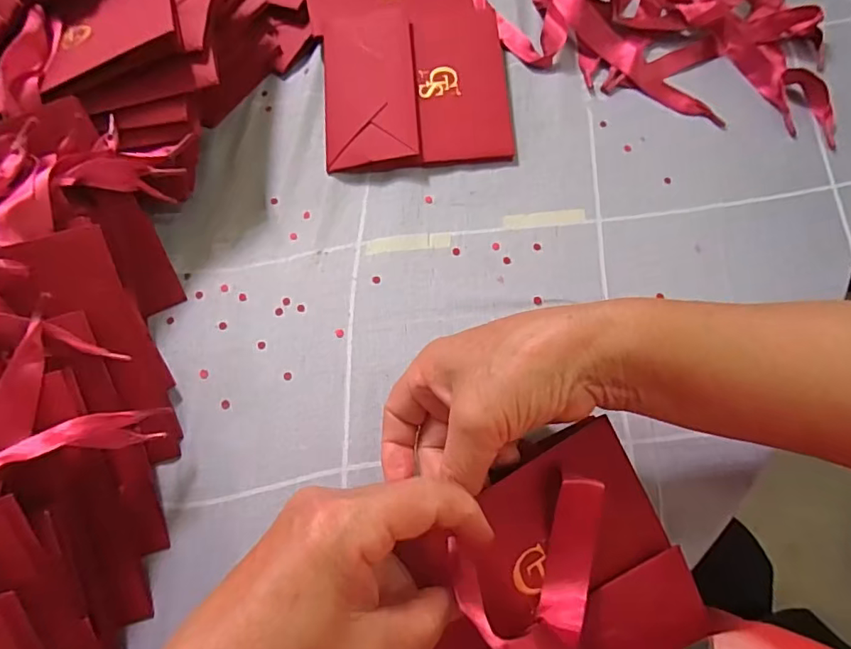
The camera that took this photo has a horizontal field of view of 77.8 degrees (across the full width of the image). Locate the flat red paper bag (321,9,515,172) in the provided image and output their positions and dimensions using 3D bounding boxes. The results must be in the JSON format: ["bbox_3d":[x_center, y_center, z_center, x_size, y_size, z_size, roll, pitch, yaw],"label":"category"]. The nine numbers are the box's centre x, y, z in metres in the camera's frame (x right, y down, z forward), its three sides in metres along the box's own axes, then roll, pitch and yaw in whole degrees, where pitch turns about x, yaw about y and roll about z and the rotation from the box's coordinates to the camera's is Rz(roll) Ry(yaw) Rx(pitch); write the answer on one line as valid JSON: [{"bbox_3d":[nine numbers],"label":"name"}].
[{"bbox_3d":[-0.008,-0.189,0.412,0.140,0.021,0.151,-6,66,0],"label":"flat red paper bag"}]

